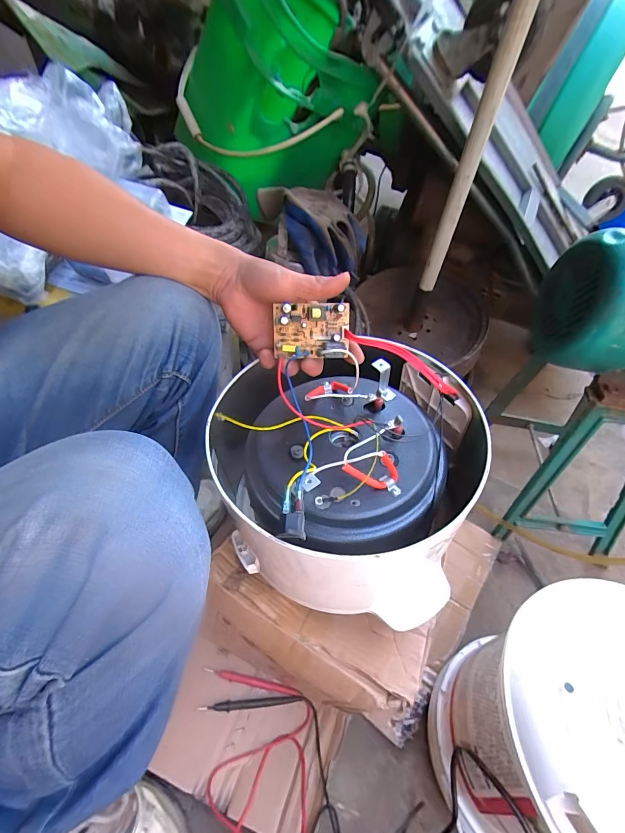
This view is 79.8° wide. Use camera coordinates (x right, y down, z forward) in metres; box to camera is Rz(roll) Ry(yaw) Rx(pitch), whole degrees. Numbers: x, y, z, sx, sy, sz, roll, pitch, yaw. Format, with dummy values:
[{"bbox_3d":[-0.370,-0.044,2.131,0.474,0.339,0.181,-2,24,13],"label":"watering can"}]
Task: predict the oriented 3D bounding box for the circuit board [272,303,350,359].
[{"bbox_3d":[-0.001,-0.083,0.366,0.072,0.053,0.025,-1,19,-2],"label":"circuit board"}]

